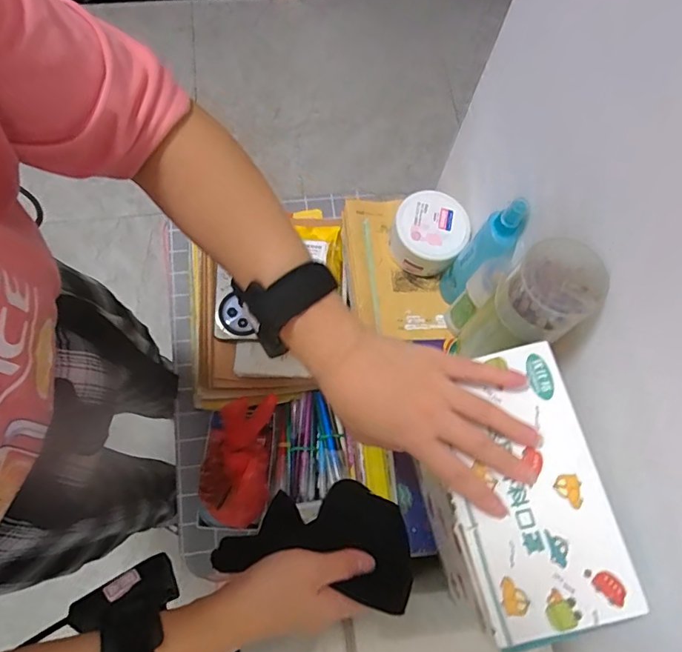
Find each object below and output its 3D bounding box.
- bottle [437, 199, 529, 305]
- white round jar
[{"bbox_3d":[0.153,-0.076,0.561,0.038,0.199,0.047,-12,73,-6],"label":"bottle"},{"bbox_3d":[0.113,-0.118,0.639,0.089,0.054,0.089,1,72,-2],"label":"white round jar"}]

